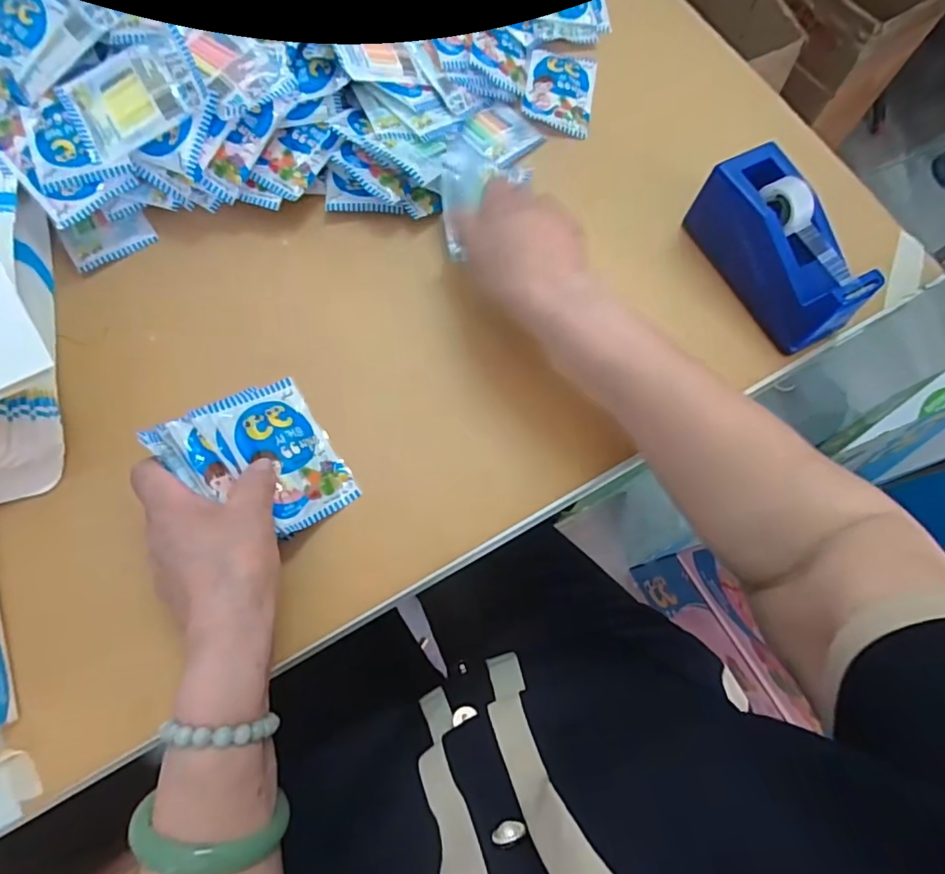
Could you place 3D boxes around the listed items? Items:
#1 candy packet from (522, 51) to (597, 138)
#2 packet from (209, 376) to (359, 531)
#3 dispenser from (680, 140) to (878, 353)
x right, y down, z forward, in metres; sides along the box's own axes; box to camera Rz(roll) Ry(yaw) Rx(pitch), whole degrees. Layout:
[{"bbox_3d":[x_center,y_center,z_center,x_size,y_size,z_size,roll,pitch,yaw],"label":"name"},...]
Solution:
[{"bbox_3d":[0.083,-0.329,0.524,0.064,0.010,0.092,10,71,1],"label":"candy packet"},{"bbox_3d":[-0.128,0.013,0.385,0.067,0.006,0.097,-30,87,-43],"label":"packet"},{"bbox_3d":[0.244,-0.149,0.436,0.051,0.069,0.147,-27,74,-11],"label":"dispenser"}]

